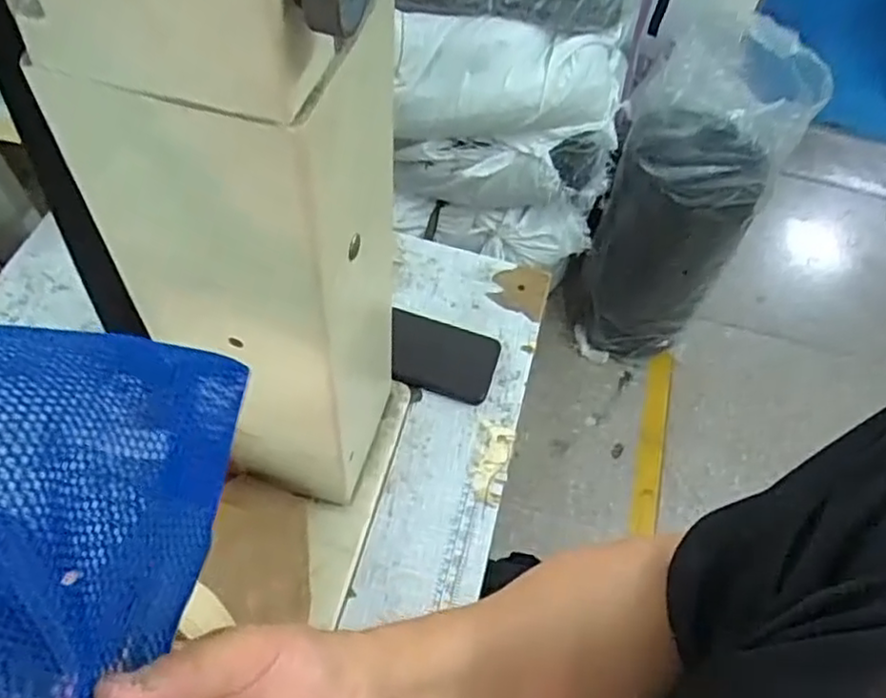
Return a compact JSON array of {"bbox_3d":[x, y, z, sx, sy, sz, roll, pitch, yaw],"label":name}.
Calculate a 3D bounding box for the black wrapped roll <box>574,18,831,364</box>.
[{"bbox_3d":[0.443,-0.266,1.359,0.263,0.708,0.236,16,57,7],"label":"black wrapped roll"}]

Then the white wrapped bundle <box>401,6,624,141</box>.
[{"bbox_3d":[0.101,-0.461,1.165,0.390,0.189,0.185,7,57,1],"label":"white wrapped bundle"}]

